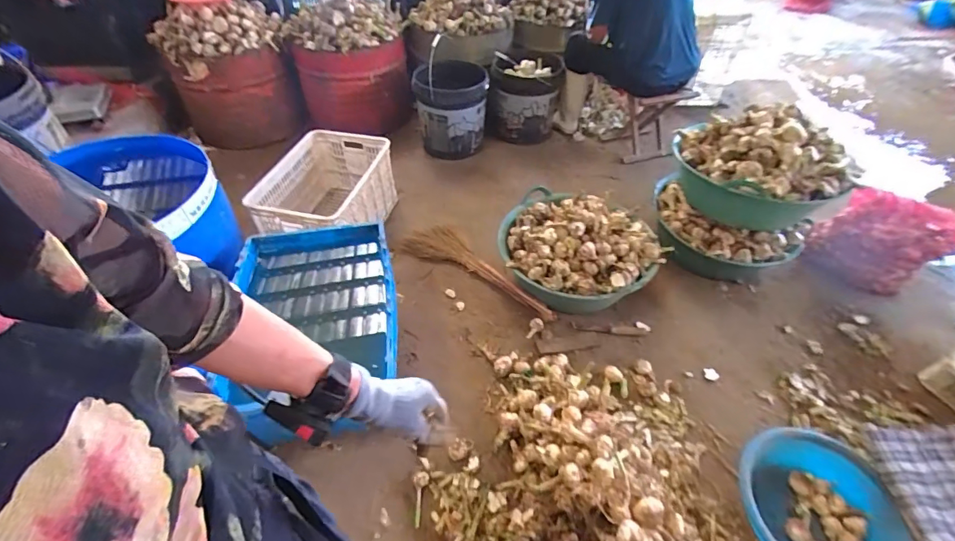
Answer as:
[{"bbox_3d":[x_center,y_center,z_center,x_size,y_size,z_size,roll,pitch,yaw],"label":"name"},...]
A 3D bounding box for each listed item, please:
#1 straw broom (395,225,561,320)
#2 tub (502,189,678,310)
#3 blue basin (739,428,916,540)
[{"bbox_3d":[0.023,-0.013,1.684,0.671,0.060,0.188,25,53,22],"label":"straw broom"},{"bbox_3d":[0.347,-0.081,1.591,0.516,0.300,0.555,-35,57,-29],"label":"tub"},{"bbox_3d":[0.814,0.601,1.082,0.336,0.142,0.372,-1,48,0],"label":"blue basin"}]

